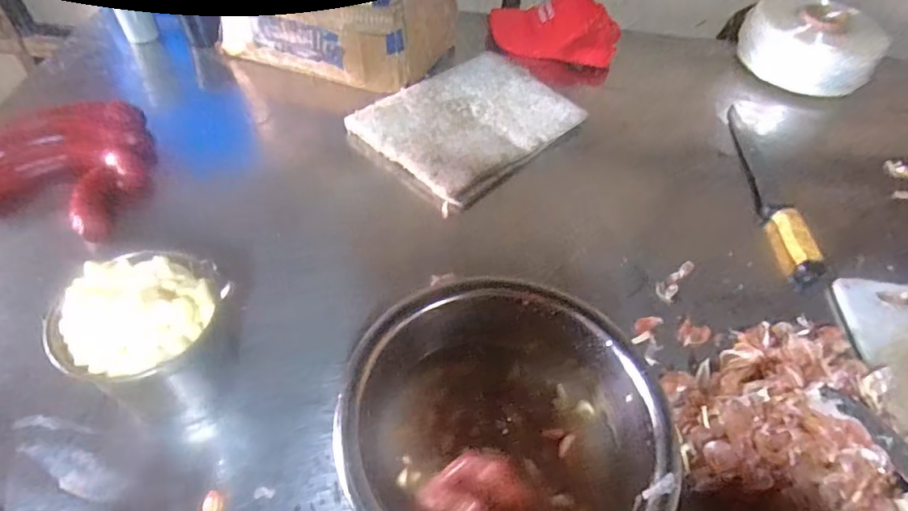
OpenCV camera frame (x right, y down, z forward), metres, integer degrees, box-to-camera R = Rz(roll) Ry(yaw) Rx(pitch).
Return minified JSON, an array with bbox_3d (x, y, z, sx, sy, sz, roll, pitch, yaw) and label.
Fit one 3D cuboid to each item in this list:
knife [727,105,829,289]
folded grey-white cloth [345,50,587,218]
[{"bbox_3d":[0.497,-0.127,0.847,0.046,0.040,0.395,3,50,-4],"label":"knife"},{"bbox_3d":[0.029,-0.225,0.866,0.344,0.041,0.256,-34,61,-28],"label":"folded grey-white cloth"}]

